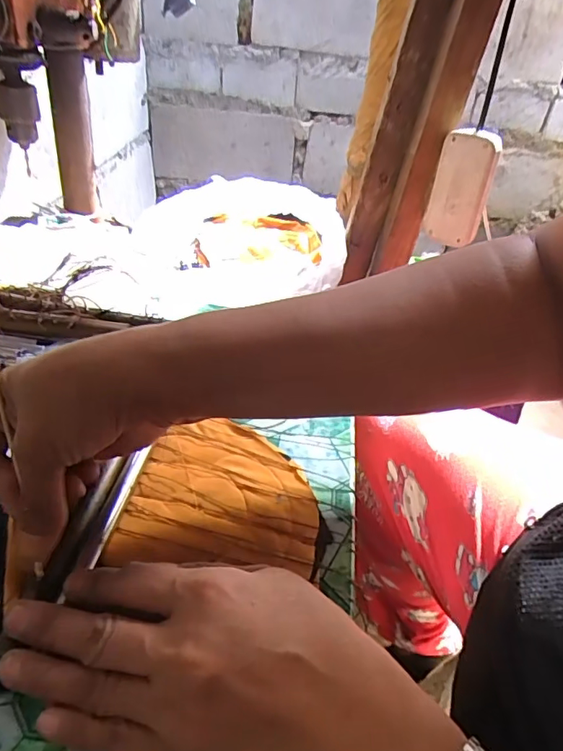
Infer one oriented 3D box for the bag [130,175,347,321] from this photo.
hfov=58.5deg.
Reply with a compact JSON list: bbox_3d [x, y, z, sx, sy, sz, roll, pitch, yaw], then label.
[{"bbox_3d":[-0.053,-0.186,0.691,0.285,0.096,0.259,-1,38,-10],"label":"bag"}]

